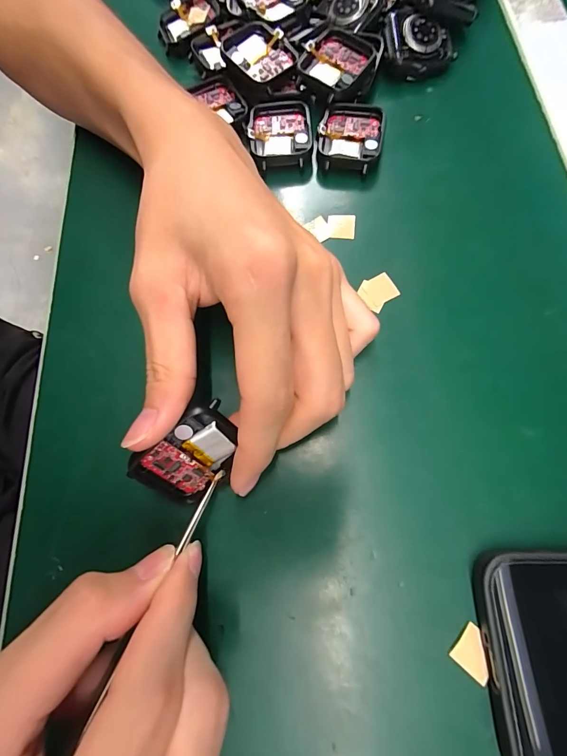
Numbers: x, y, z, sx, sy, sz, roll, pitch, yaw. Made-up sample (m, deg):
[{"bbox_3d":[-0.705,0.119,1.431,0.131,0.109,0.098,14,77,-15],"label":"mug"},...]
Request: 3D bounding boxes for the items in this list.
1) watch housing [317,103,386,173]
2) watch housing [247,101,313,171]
[{"bbox_3d":[0.040,-0.142,0.203,0.036,0.011,0.044,12,74,6],"label":"watch housing"},{"bbox_3d":[-0.002,-0.146,0.207,0.036,0.010,0.046,-5,73,1],"label":"watch housing"}]

